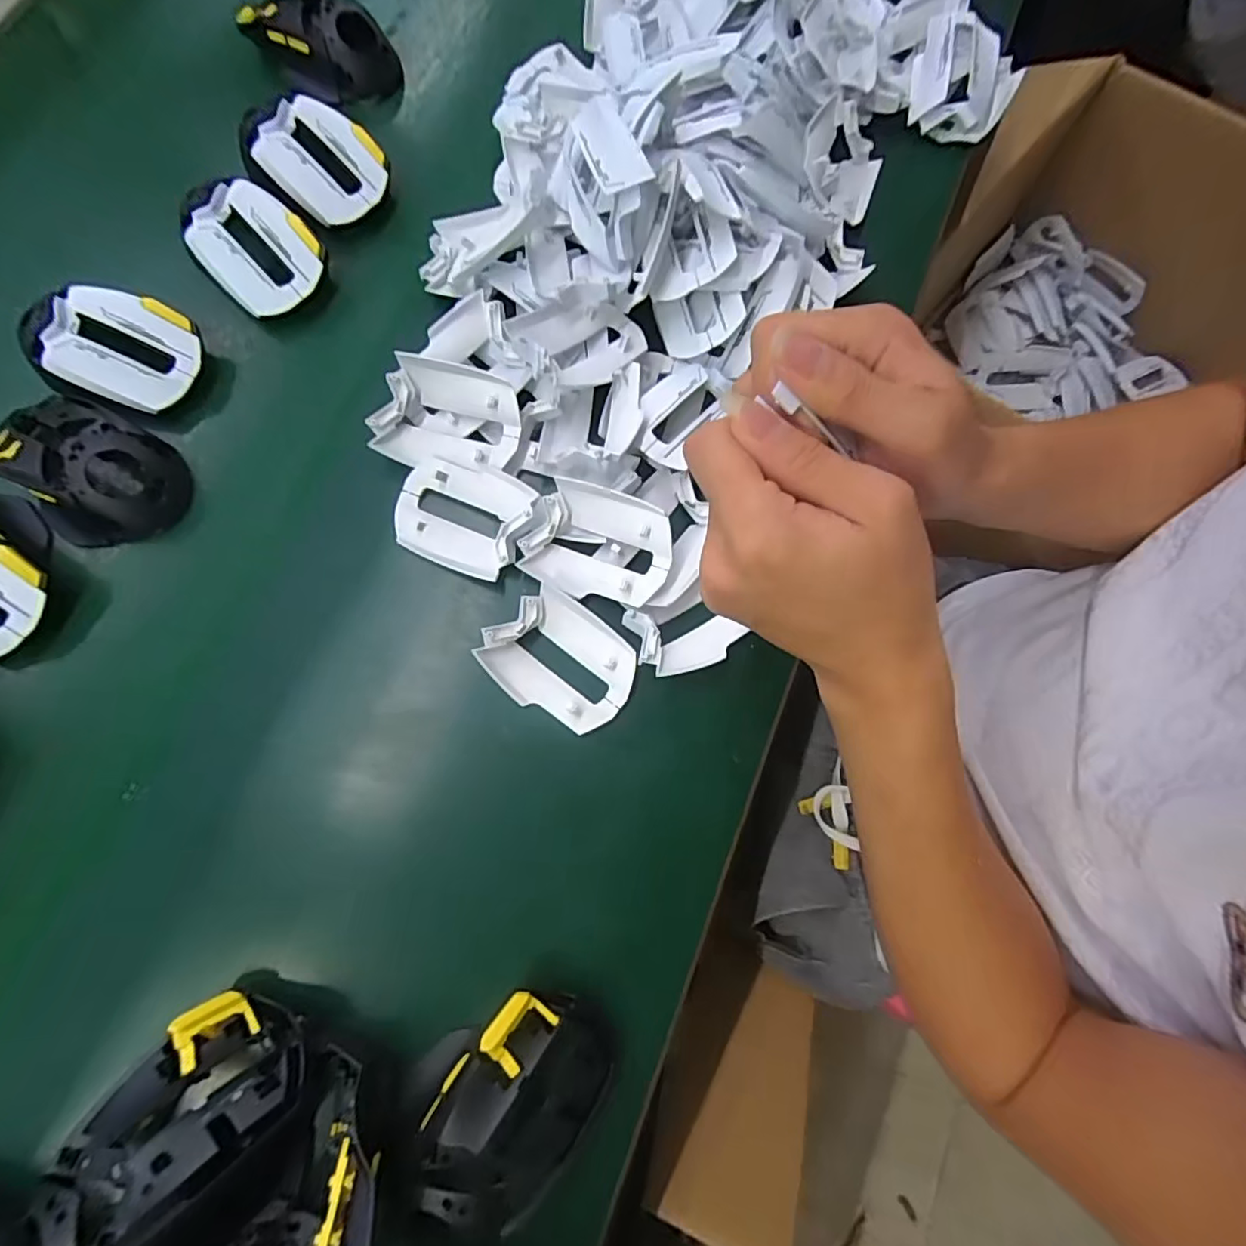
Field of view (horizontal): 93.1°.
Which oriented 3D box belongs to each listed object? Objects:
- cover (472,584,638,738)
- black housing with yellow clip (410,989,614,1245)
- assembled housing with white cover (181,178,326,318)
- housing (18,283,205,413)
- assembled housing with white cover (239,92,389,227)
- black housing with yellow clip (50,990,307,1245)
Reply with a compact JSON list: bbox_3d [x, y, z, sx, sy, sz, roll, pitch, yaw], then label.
[{"bbox_3d":[-0.032,0.021,0.322,0.077,0.018,0.061,40,77,8],"label":"cover"},{"bbox_3d":[-0.054,0.215,0.265,0.070,0.038,0.099,41,78,8],"label":"black housing with yellow clip"},{"bbox_3d":[-0.233,-0.237,0.377,0.064,0.040,0.087,-40,80,-11],"label":"assembled housing with white cover"},{"bbox_3d":[-0.312,-0.164,0.358,0.105,0.036,0.066,12,75,1],"label":"housing"},{"bbox_3d":[-0.204,-0.305,0.394,0.092,0.040,0.065,39,77,8],"label":"assembled housing with white cover"},{"bbox_3d":[-0.180,0.208,0.245,0.063,0.033,0.090,27,41,26],"label":"black housing with yellow clip"}]

